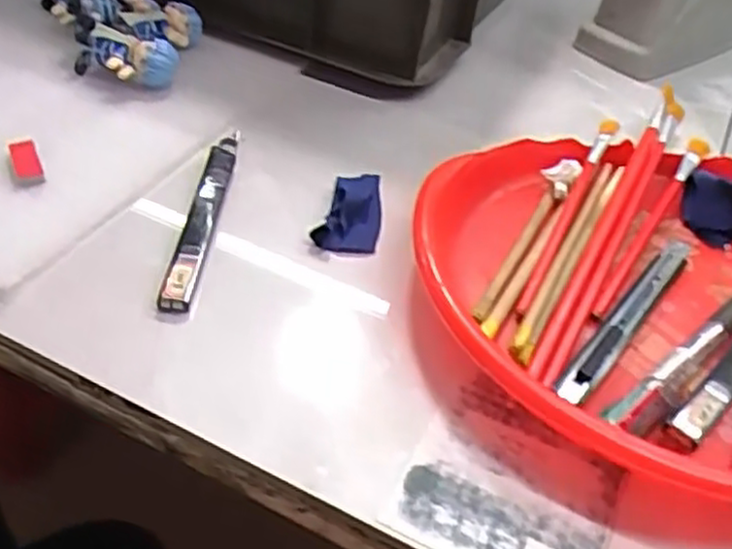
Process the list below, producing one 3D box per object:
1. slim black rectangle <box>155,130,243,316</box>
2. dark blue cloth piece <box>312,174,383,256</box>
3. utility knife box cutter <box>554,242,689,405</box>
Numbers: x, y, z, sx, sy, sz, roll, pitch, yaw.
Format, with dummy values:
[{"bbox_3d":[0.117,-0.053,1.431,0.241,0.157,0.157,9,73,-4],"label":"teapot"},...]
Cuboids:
[{"bbox_3d":[-0.085,-0.032,0.399,0.016,0.007,0.136,6,44,-1],"label":"slim black rectangle"},{"bbox_3d":[-0.006,-0.036,0.410,0.032,0.013,0.058,11,44,4],"label":"dark blue cloth piece"},{"bbox_3d":[0.125,0.016,0.361,0.014,0.006,0.135,32,49,24],"label":"utility knife box cutter"}]

